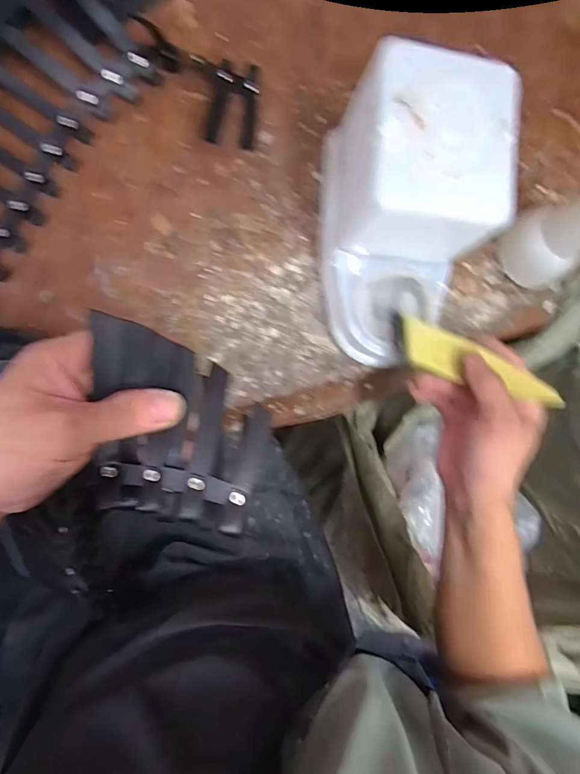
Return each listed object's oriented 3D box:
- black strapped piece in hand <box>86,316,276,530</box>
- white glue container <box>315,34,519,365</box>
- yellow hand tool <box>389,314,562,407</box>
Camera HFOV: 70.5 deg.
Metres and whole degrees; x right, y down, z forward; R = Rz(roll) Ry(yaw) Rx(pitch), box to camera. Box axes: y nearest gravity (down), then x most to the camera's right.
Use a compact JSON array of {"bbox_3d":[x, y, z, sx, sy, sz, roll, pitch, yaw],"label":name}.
[{"bbox_3d":[-0.061,0.023,0.224,0.096,0.027,0.097,12,87,-9],"label":"black strapped piece in hand"},{"bbox_3d":[0.088,-0.118,0.316,0.105,0.124,0.193,-2,89,-10],"label":"white glue container"},{"bbox_3d":[0.139,-0.018,0.319,0.130,0.010,0.035,24,85,10],"label":"yellow hand tool"}]

